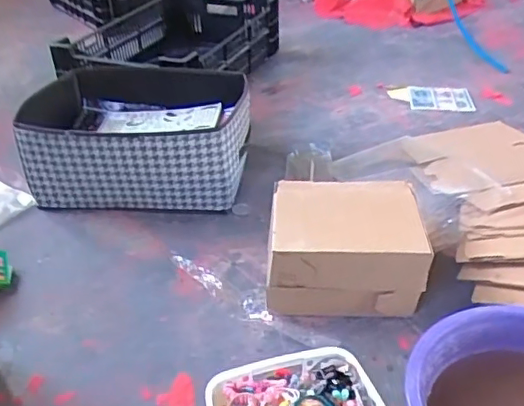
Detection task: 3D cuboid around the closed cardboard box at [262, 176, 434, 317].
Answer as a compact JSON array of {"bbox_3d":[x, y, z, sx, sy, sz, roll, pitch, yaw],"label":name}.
[{"bbox_3d":[0.136,0.066,0.935,0.227,0.139,0.222,1,34,5],"label":"closed cardboard box"}]

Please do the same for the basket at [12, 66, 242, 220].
[{"bbox_3d":[-0.256,-0.167,1.268,0.462,0.180,0.434,-2,34,1],"label":"basket"}]

